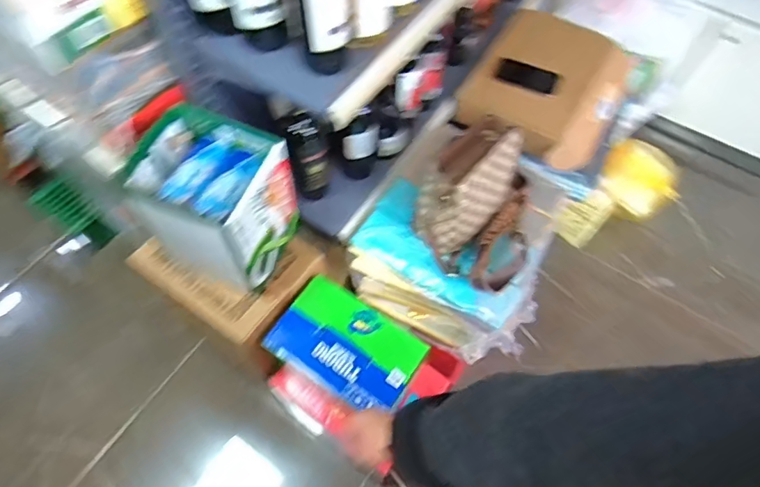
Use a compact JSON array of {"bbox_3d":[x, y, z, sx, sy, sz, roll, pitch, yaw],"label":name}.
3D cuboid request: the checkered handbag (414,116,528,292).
[{"bbox_3d":[0.221,-0.088,0.948,0.210,0.217,0.283,36,66,16],"label":"checkered handbag"}]

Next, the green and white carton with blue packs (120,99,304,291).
[{"bbox_3d":[-0.284,-0.079,0.888,0.232,0.237,0.202,24,63,10],"label":"green and white carton with blue packs"}]

